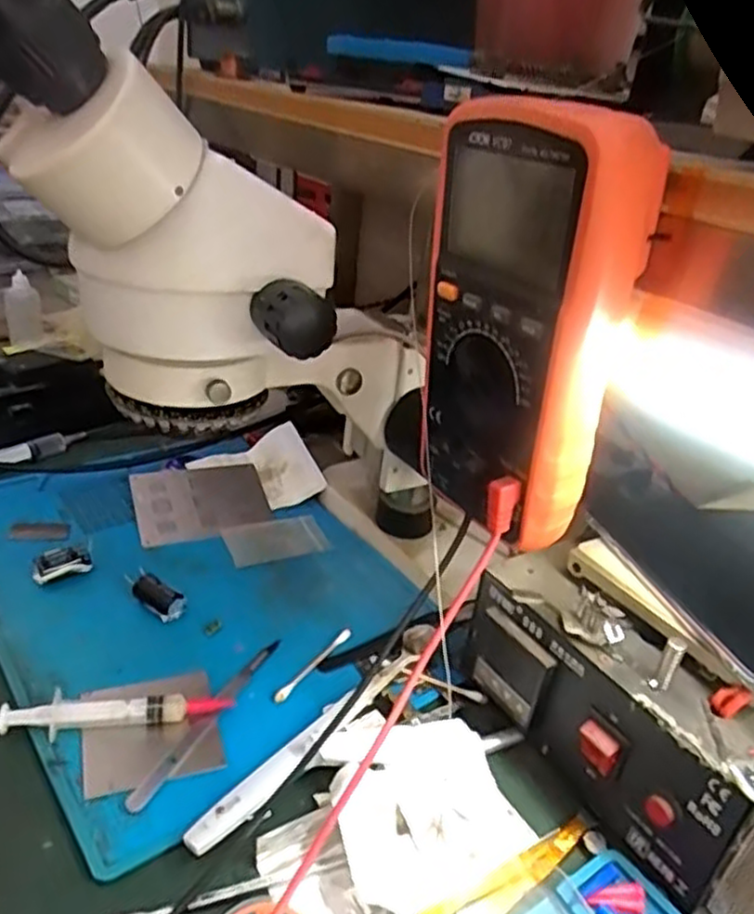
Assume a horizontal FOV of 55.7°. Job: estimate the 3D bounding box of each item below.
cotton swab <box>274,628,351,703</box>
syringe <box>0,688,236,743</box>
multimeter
[{"bbox_3d":[-0.038,0.124,0.430,0.007,0.004,0.073,21,32,26],"label":"cotton swab"},{"bbox_3d":[-0.135,0.134,0.376,0.114,0.017,0.016,-2,30,-15],"label":"syringe"},{"bbox_3d":[0.060,-0.054,0.305,0.045,0.168,0.087,-14,34,-34],"label":"multimeter"}]

